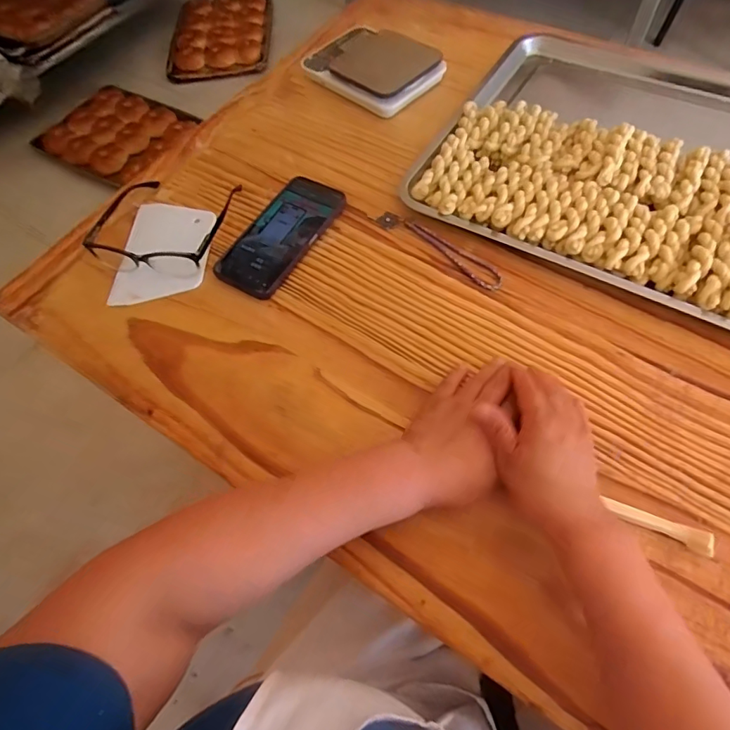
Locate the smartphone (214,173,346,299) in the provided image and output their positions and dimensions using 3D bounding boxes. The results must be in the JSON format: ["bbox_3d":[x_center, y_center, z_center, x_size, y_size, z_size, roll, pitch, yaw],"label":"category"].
[{"bbox_3d":[-0.092,-0.147,0.542,0.076,0.013,0.164,29,68,18],"label":"smartphone"}]

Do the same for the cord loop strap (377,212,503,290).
[{"bbox_3d":[0.079,-0.126,0.520,0.154,0.005,0.029,38,70,21],"label":"cord loop strap"}]

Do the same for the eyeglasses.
[{"bbox_3d":[-0.226,-0.167,0.542,0.151,0.038,0.140,-2,62,3],"label":"eyeglasses"}]

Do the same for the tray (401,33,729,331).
[{"bbox_3d":[0.370,-0.215,0.532,0.558,0.042,0.389,28,67,17],"label":"tray"}]

